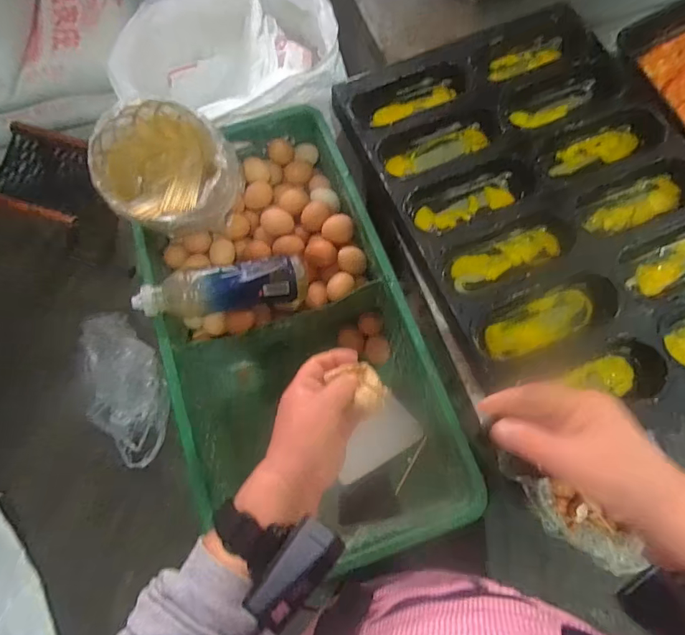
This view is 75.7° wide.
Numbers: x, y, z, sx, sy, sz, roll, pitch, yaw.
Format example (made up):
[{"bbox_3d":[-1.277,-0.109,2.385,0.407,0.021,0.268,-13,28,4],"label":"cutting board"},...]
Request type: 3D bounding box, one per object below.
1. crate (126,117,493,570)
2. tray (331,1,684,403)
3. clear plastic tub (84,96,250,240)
[{"bbox_3d":[-0.084,0.010,0.672,0.329,0.212,0.651,-19,72,-4],"label":"crate"},{"bbox_3d":[0.278,-0.172,0.607,0.409,0.045,0.581,-22,73,-5],"label":"tray"},{"bbox_3d":[-0.239,-0.200,0.634,0.173,0.135,0.169,-1,72,2],"label":"clear plastic tub"}]

